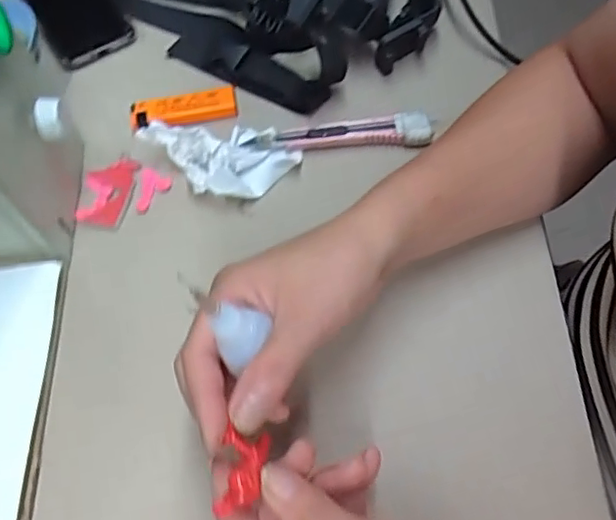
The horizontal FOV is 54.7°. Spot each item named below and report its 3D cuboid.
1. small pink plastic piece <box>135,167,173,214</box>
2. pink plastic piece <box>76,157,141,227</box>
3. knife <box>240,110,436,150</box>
[{"bbox_3d":[-0.111,-0.051,0.431,0.023,0.005,0.038,-3,61,0],"label":"small pink plastic piece"},{"bbox_3d":[-0.146,-0.051,0.430,0.035,0.006,0.052,9,61,7],"label":"pink plastic piece"},{"bbox_3d":[0.024,-0.094,0.440,0.129,0.015,0.023,-1,61,1],"label":"knife"}]

